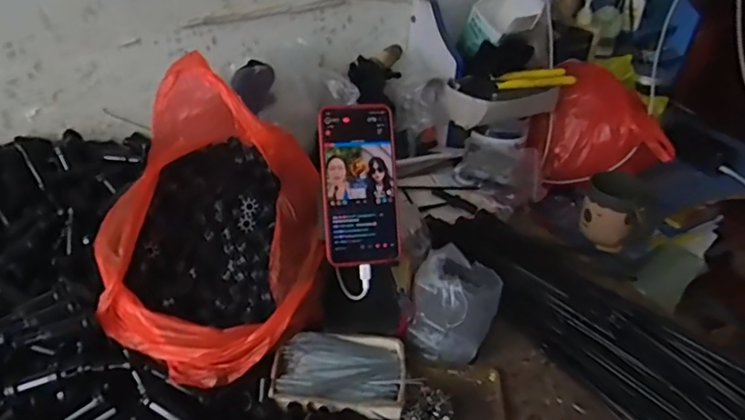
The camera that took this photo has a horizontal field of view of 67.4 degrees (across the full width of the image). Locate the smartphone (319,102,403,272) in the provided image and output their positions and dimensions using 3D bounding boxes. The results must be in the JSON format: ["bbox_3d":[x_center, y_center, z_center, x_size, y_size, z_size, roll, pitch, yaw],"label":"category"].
[{"bbox_3d":[-0.012,-0.026,0.573,0.077,0.162,0.008,-3,-1,-10],"label":"smartphone"}]

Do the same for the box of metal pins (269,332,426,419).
[{"bbox_3d":[-0.030,0.162,0.551,0.132,0.023,0.085,1,35,-4],"label":"box of metal pins"}]

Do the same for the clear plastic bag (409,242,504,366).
[{"bbox_3d":[0.091,0.100,0.621,0.091,0.076,0.119,17,37,18],"label":"clear plastic bag"}]

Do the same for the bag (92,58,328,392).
[{"bbox_3d":[-0.160,0.013,0.548,0.215,0.213,0.225,20,38,21],"label":"bag"}]

